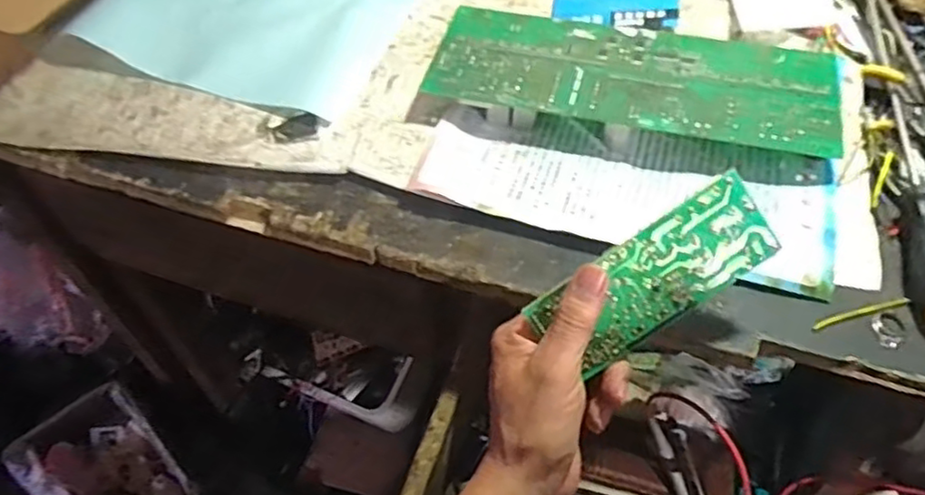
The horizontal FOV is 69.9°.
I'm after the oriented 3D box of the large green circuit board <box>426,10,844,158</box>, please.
[{"bbox_3d":[0.125,-0.125,0.505,0.292,0.035,0.108,13,55,9],"label":"large green circuit board"}]

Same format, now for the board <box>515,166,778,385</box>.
[{"bbox_3d":[0.108,0.018,0.373,0.135,0.005,0.054,-35,97,2],"label":"board"}]

